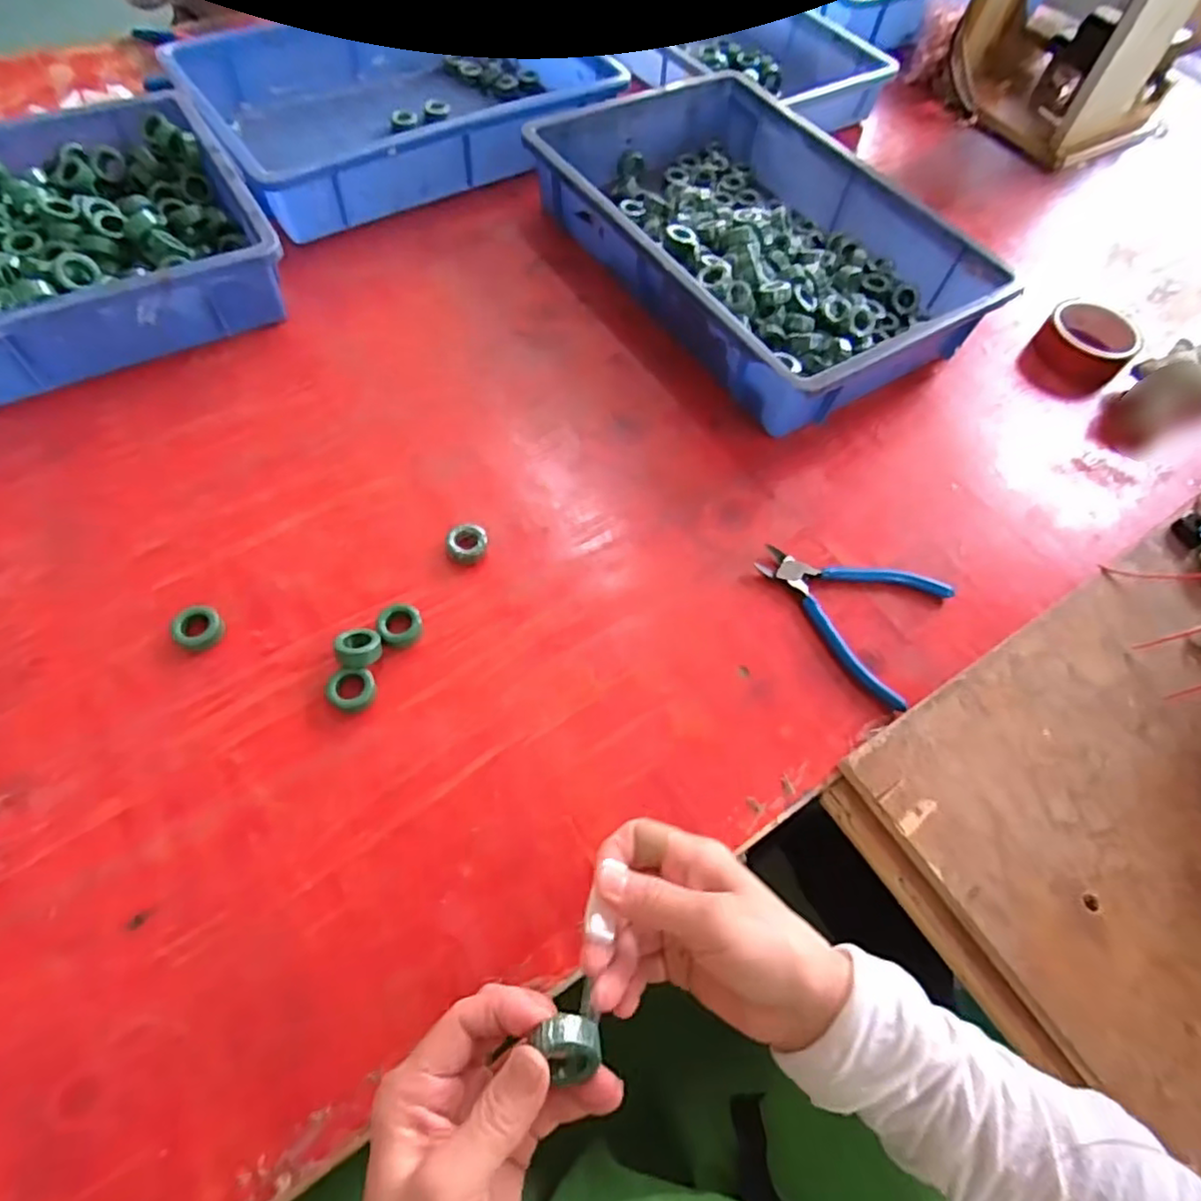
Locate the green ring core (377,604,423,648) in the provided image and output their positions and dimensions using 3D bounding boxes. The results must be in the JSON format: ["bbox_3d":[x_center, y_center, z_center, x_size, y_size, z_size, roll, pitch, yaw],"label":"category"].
[{"bbox_3d":[-0.143,0.018,0.474,0.029,0.012,0.031,2,59,-3],"label":"green ring core"}]

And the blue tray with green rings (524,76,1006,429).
[{"bbox_3d":[0.154,-0.371,0.682,0.289,0.089,0.435,-30,66,-20],"label":"blue tray with green rings"}]

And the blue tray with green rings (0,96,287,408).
[{"bbox_3d":[-0.537,-0.296,0.583,0.434,0.088,0.296,-30,66,-20],"label":"blue tray with green rings"}]

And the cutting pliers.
[{"bbox_3d":[0.188,0.001,0.511,0.138,0.013,0.116,29,61,12],"label":"cutting pliers"}]

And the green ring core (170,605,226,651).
[{"bbox_3d":[-0.281,0.019,0.463,0.032,0.012,0.030,2,59,-3],"label":"green ring core"}]

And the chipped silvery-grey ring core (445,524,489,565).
[{"bbox_3d":[-0.104,-0.046,0.516,0.030,0.017,0.032,1,59,-4],"label":"chipped silvery-grey ring core"}]

